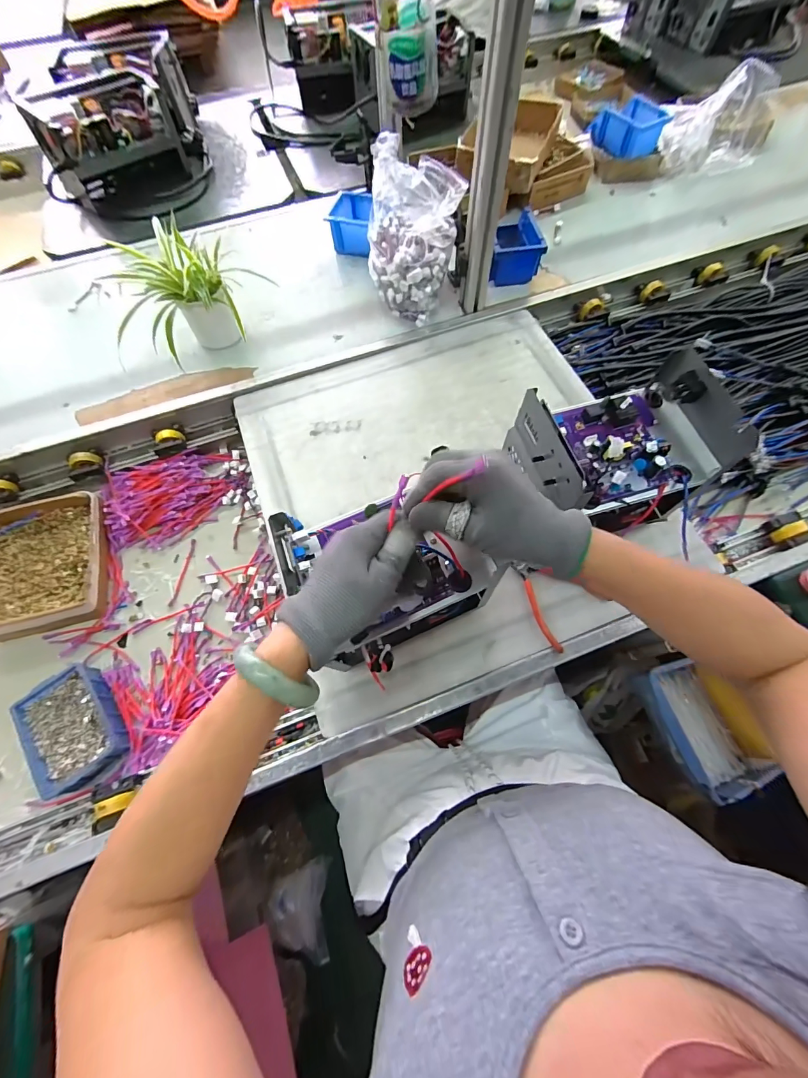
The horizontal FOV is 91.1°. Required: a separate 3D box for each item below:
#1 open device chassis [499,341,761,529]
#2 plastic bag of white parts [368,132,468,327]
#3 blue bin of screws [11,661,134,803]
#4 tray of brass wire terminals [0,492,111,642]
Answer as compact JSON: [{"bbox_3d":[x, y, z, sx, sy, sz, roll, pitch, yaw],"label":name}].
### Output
[{"bbox_3d":[0.257,-0.117,0.478,0.207,0.099,0.148,-16,67,-5],"label":"open device chassis"},{"bbox_3d":[0.005,-0.537,0.723,0.168,0.205,0.139,35,72,15],"label":"plastic bag of white parts"},{"bbox_3d":[-0.467,0.267,0.563,0.107,0.050,0.156,-38,70,-14],"label":"blue bin of screws"},{"bbox_3d":[-0.608,0.038,0.655,0.205,0.048,0.228,-11,66,-3],"label":"tray of brass wire terminals"}]

